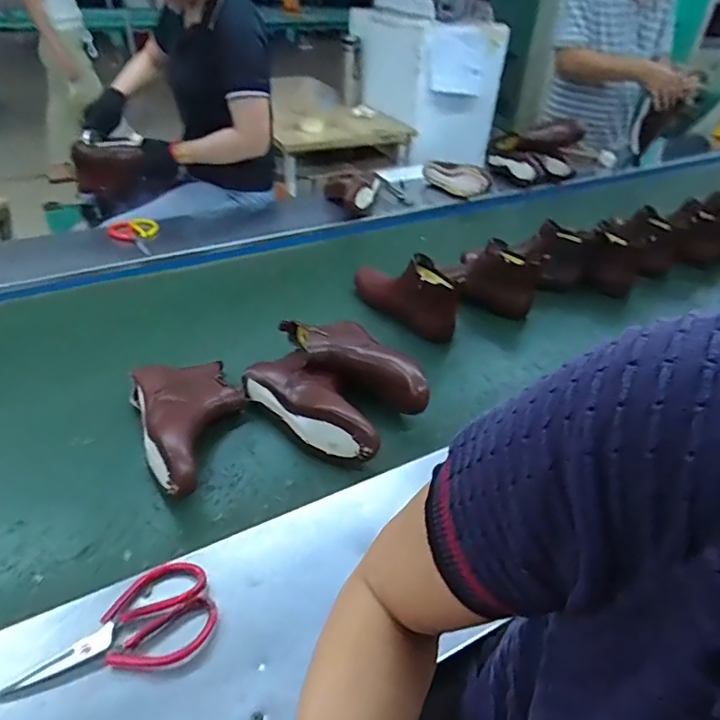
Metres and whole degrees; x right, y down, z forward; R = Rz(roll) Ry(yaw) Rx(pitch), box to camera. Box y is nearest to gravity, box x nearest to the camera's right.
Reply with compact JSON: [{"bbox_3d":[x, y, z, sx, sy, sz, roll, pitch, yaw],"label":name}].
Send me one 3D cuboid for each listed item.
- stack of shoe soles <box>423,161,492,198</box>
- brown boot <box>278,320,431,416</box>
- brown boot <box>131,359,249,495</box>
[{"bbox_3d":[0.284,-0.543,1.511,0.041,0.086,0.233,-28,48,-34],"label":"stack of shoe soles"},{"bbox_3d":[-0.009,0.011,0.846,0.110,0.080,0.282,-24,45,-31],"label":"brown boot"},{"bbox_3d":[-0.240,0.085,0.755,0.159,0.076,0.258,-16,42,-24],"label":"brown boot"}]

